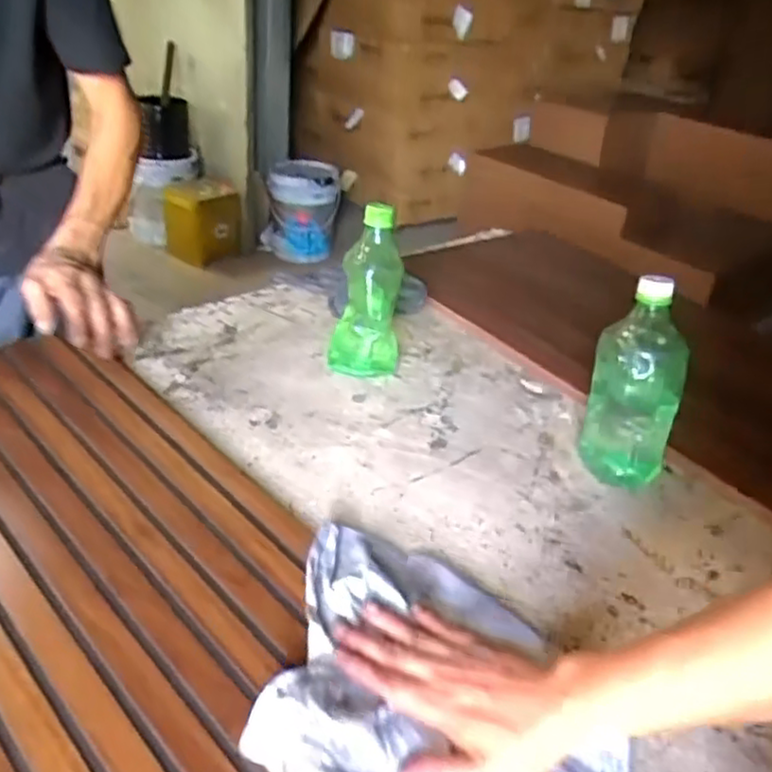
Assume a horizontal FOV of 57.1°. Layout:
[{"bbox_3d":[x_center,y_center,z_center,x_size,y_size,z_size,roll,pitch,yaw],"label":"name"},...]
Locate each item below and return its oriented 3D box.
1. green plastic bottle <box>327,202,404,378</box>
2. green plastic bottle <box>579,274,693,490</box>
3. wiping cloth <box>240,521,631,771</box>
[{"bbox_3d":[-0.018,-0.105,0.804,0.075,0.191,0.070,5,32,-3],"label":"green plastic bottle"},{"bbox_3d":[0.247,-0.006,0.693,0.085,0.199,0.103,18,33,18],"label":"green plastic bottle"},{"bbox_3d":[0.042,0.202,0.480,0.245,0.033,0.244,14,32,10],"label":"wiping cloth"}]

